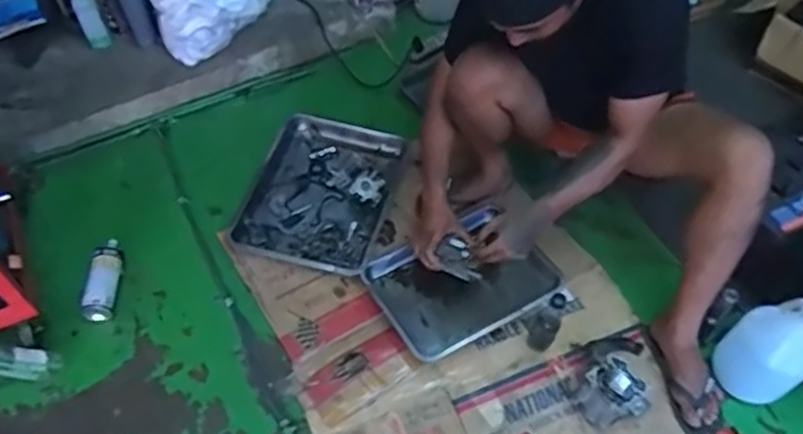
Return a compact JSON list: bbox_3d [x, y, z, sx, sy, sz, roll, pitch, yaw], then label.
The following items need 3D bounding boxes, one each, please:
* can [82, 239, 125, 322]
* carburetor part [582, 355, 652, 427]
[{"bbox_3d":[-0.655,0.136,1.492,0.066,0.060,0.192,-1,54,-1],"label":"can"},{"bbox_3d":[0.425,0.361,1.366,0.117,0.117,0.130,-33,61,-22],"label":"carburetor part"}]

